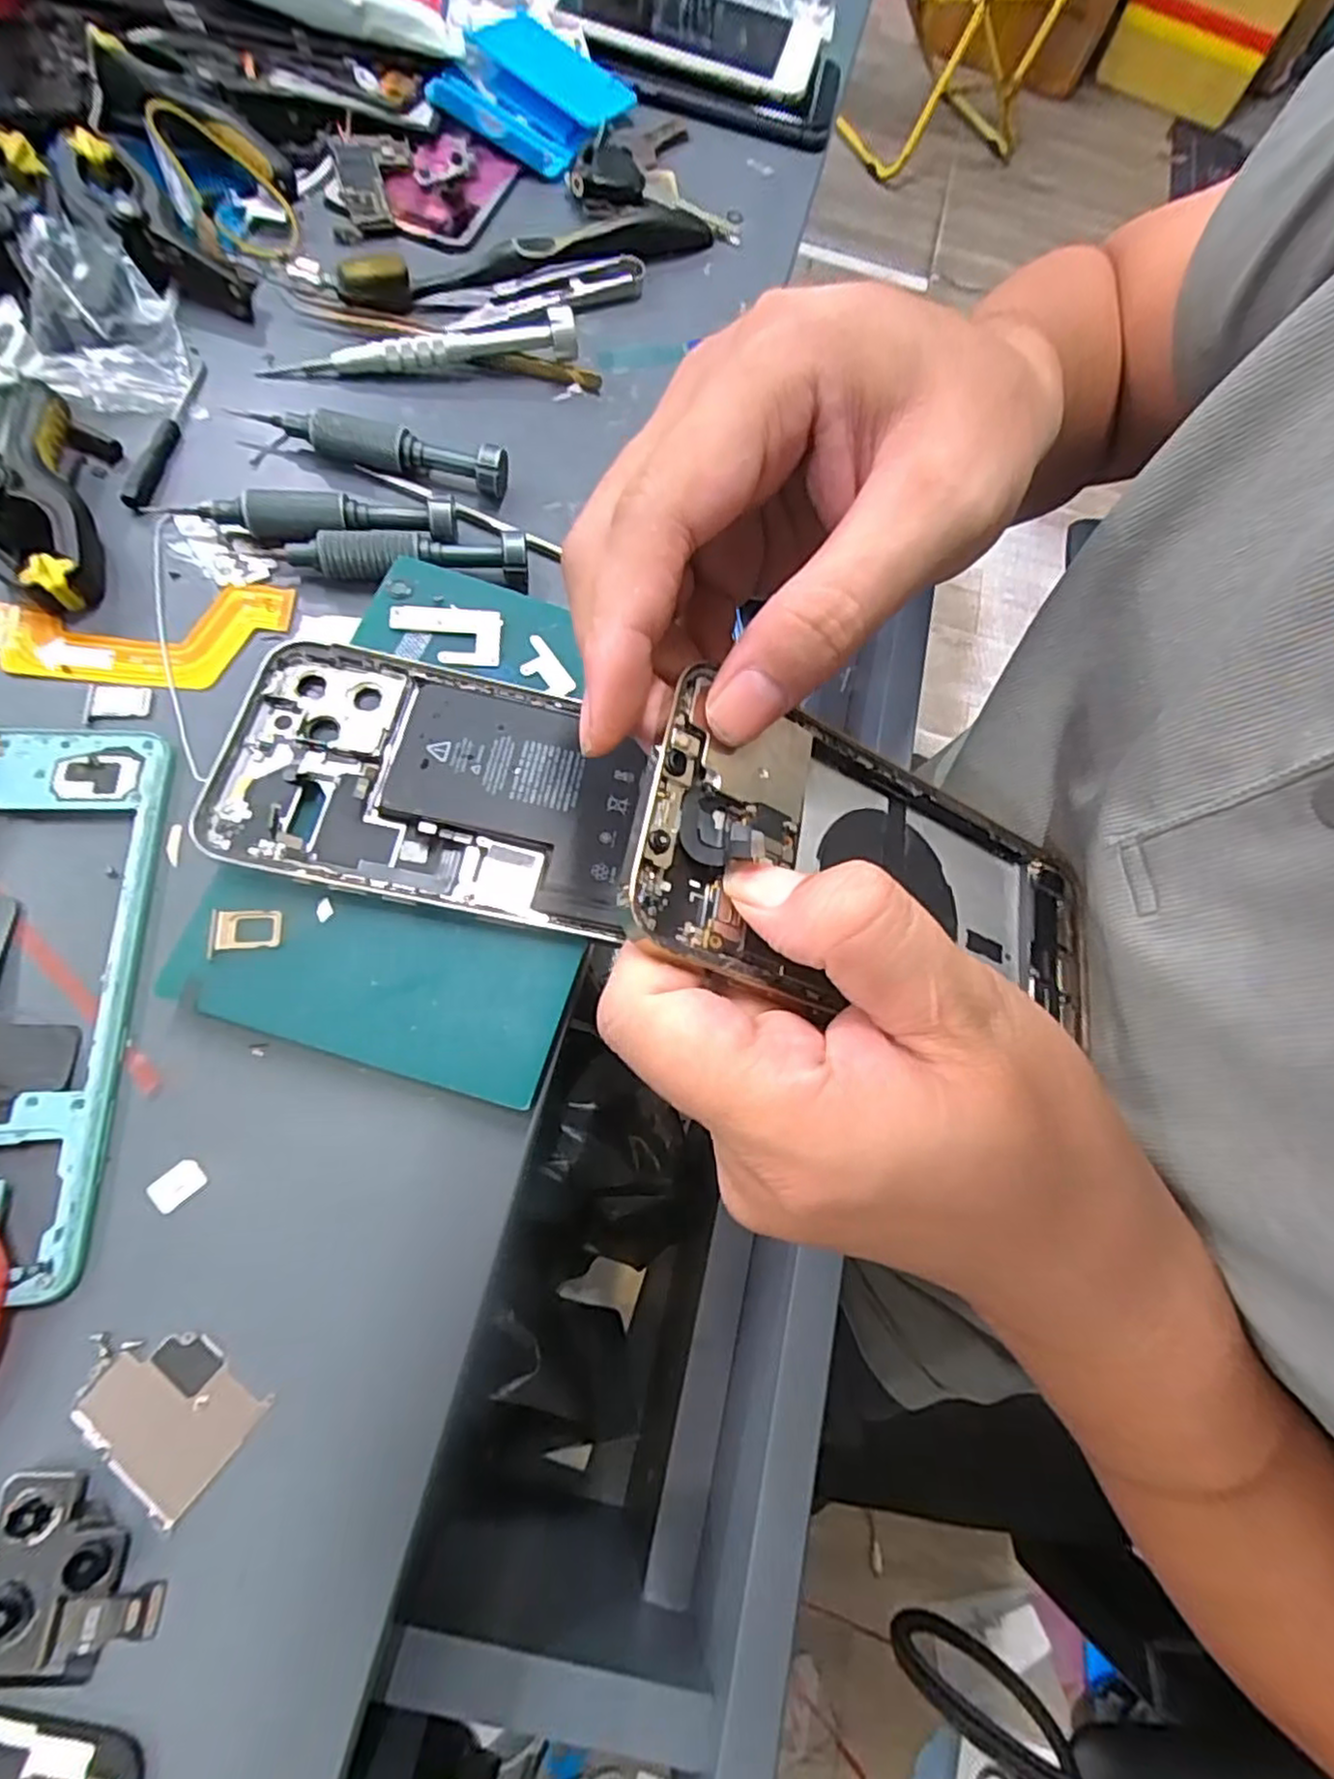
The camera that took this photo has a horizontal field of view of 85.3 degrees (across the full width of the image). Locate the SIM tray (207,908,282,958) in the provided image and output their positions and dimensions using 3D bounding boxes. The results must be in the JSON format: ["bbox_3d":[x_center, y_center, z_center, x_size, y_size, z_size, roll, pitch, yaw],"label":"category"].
[{"bbox_3d":[-0.119,0.012,0.204,0.019,0.004,0.013,-3,70,-13],"label":"SIM tray"}]

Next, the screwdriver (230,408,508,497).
[{"bbox_3d":[-0.118,-0.176,0.283,0.111,0.015,0.016,16,68,-1],"label":"screwdriver"}]

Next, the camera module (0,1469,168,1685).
[{"bbox_3d":[-0.135,0.154,0.161,0.038,0.010,0.038,5,69,-6],"label":"camera module"}]

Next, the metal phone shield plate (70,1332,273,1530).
[{"bbox_3d":[-0.123,0.128,0.177,0.037,0.004,0.031,37,69,7],"label":"metal phone shield plate"}]

